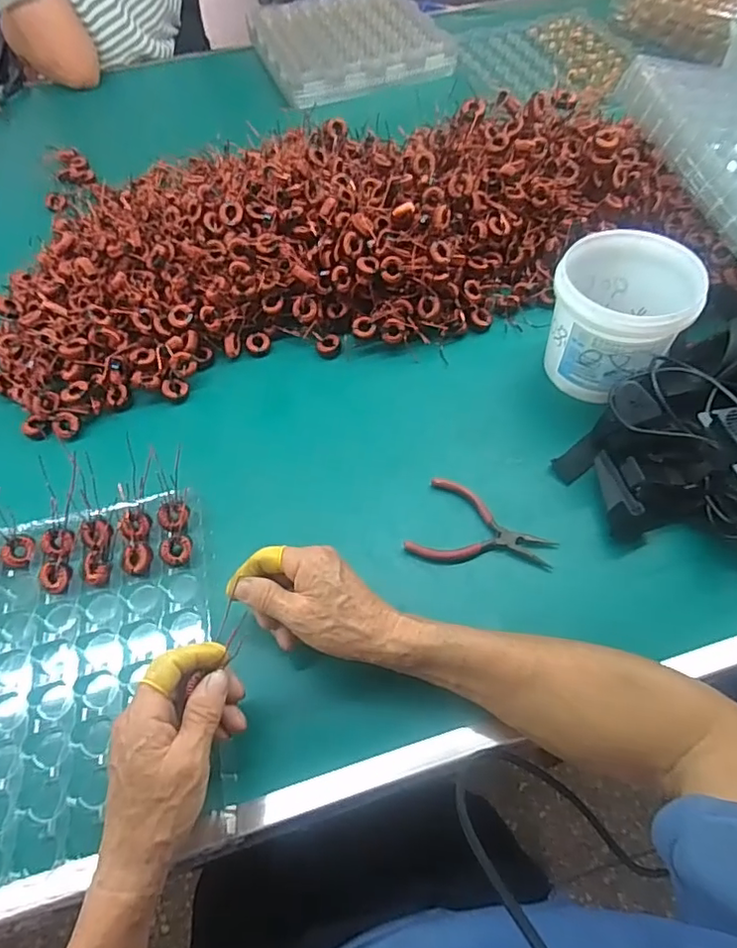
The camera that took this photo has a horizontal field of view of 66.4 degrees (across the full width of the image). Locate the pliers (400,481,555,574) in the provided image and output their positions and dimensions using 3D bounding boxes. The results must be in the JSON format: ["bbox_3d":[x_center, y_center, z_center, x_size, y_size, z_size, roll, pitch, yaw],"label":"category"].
[{"bbox_3d":[0.100,0.054,0.498,0.120,0.013,0.076,18,61,13],"label":"pliers"}]

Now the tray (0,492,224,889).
[{"bbox_3d":[-0.262,0.161,0.437,0.278,0.032,0.261,-13,58,-5],"label":"tray"}]

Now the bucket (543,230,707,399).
[{"bbox_3d":[0.244,-0.151,0.558,0.118,0.116,0.123,-1,58,2],"label":"bucket"}]

